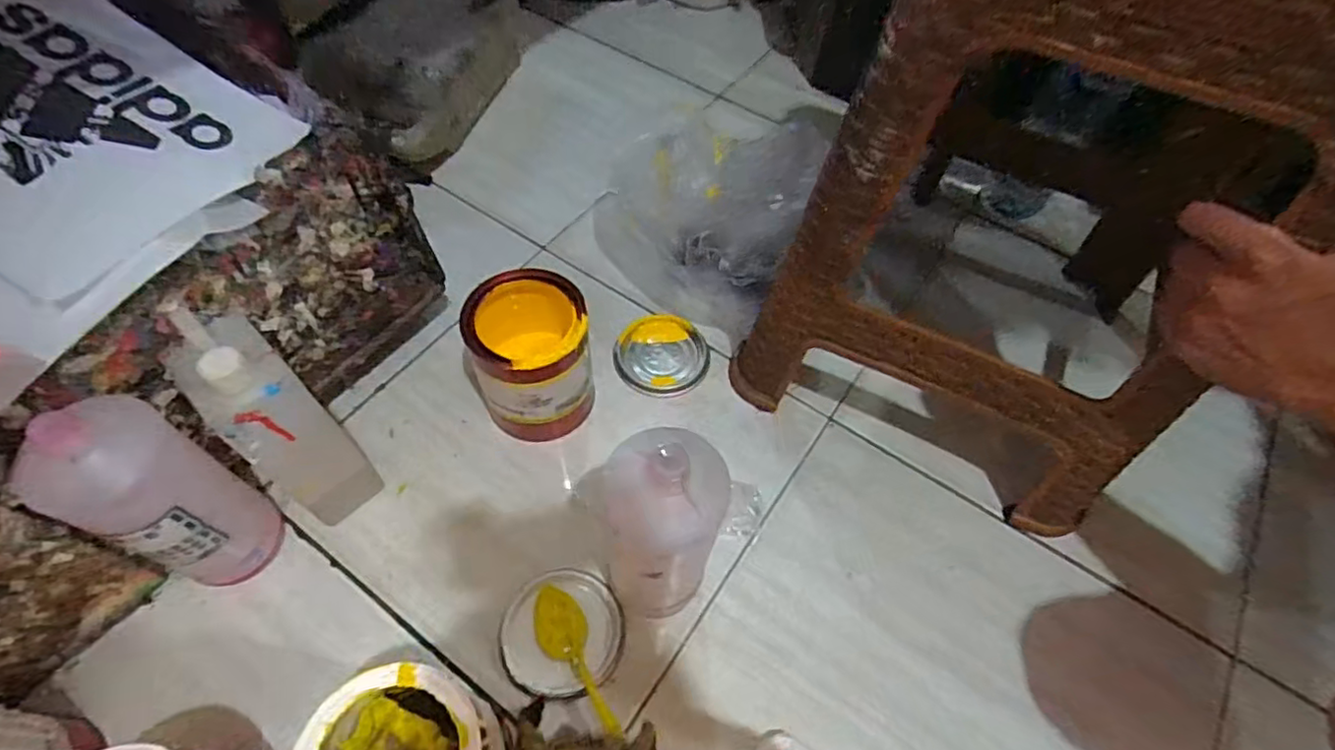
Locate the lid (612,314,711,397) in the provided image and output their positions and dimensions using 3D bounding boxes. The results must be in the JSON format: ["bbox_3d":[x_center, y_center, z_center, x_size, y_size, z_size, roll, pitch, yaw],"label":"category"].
[{"bbox_3d":[-0.006,-0.023,0.703,0.101,0.018,0.092,2,57,-2],"label":"lid"}]

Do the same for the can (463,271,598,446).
[{"bbox_3d":[-0.126,-0.010,0.613,0.105,0.149,0.102,2,57,-2],"label":"can"}]

